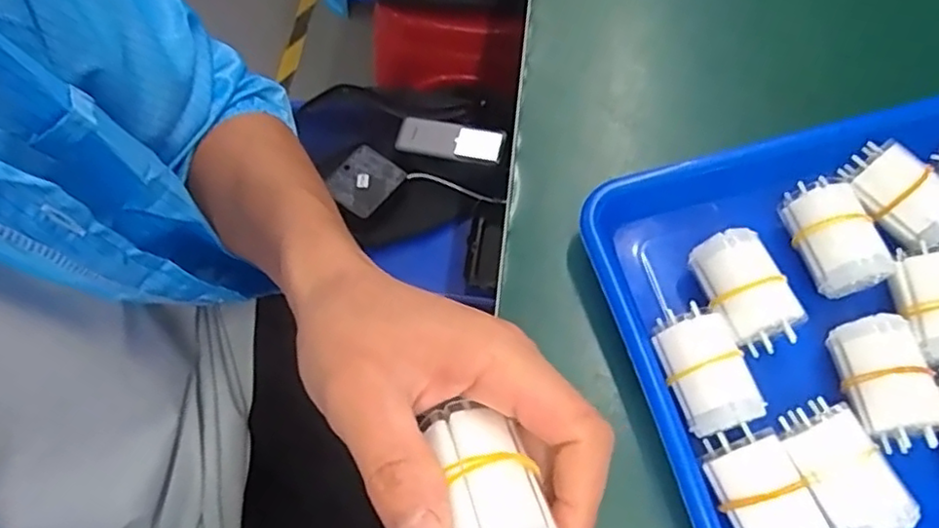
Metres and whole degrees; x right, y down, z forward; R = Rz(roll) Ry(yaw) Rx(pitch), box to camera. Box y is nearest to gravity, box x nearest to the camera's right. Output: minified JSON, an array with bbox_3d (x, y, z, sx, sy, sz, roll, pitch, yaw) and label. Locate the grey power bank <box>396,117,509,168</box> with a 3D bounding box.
[{"bbox_3d":[-0.023,-0.145,0.774,0.125,0.016,0.041,10,67,5],"label":"grey power bank"}]

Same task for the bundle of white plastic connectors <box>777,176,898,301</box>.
[{"bbox_3d":[0.202,-0.017,0.363,0.041,0.032,0.066,-10,66,-3],"label":"bundle of white plastic connectors"}]

